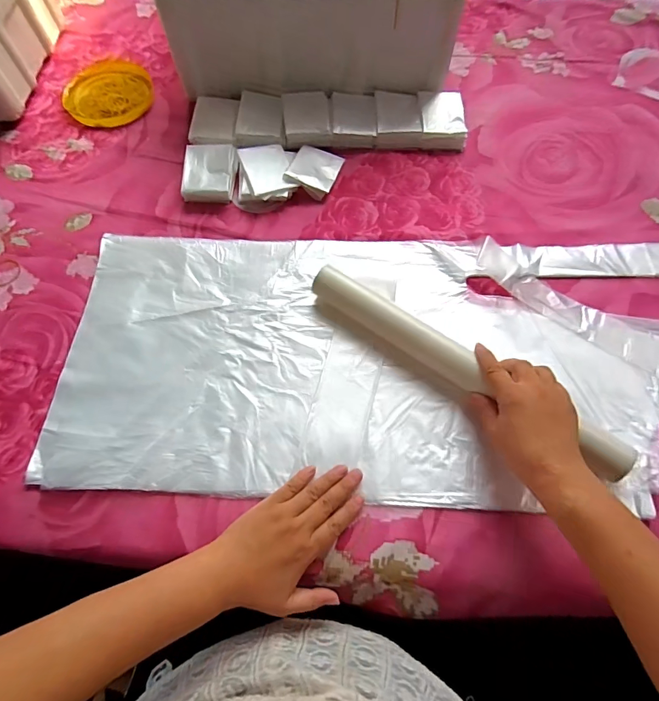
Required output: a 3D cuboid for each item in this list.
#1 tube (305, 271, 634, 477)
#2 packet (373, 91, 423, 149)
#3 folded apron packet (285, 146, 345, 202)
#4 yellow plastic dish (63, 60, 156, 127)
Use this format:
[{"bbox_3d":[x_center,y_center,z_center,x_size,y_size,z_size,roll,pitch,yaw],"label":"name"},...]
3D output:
[{"bbox_3d":[0.132,0.013,0.438,0.353,0.029,0.031,34,71,17],"label":"tube"},{"bbox_3d":[0.101,-0.339,0.625,0.066,0.024,0.092,3,67,2],"label":"packet"},{"bbox_3d":[-0.020,-0.251,0.591,0.063,0.013,0.082,24,62,-5],"label":"folded apron packet"},{"bbox_3d":[-0.348,-0.408,0.673,0.136,0.018,0.136,0,66,1],"label":"yellow plastic dish"}]

